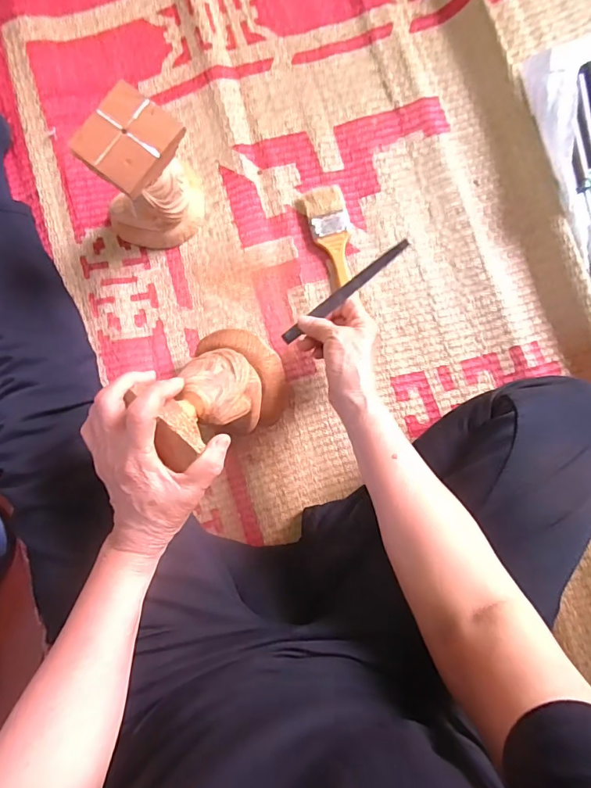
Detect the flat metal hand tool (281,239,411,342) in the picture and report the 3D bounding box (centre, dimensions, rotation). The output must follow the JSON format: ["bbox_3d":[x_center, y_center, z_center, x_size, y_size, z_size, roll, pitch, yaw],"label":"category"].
[{"bbox_3d":[0.048,-0.103,0.461,0.158,0.009,0.013,-35,87,26],"label":"flat metal hand tool"}]

